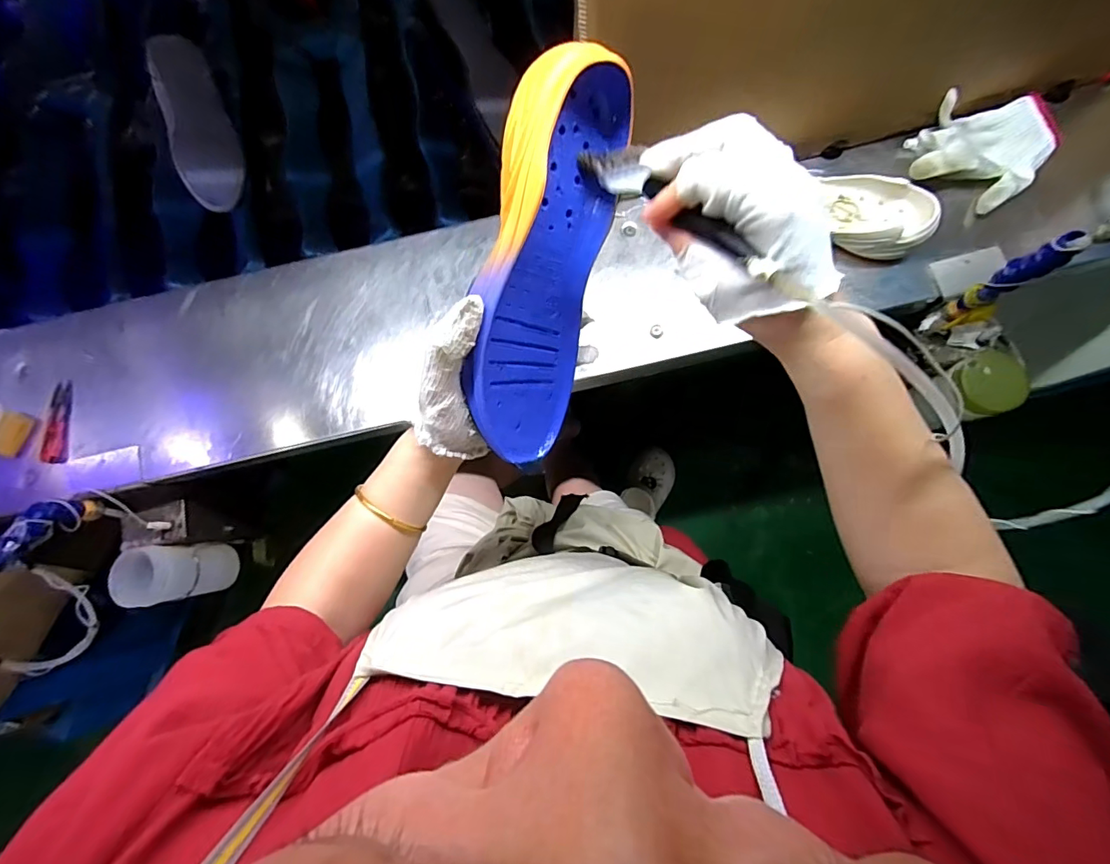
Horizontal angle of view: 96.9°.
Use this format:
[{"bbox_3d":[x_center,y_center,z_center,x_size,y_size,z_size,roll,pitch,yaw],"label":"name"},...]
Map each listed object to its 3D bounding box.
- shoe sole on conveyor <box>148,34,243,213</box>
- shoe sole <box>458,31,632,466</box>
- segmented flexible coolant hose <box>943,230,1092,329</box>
[{"bbox_3d":[-0.475,-0.408,0.653,0.075,0.034,0.212,-14,97,-3],"label":"shoe sole on conveyor"},{"bbox_3d":[-0.007,-0.103,0.331,0.028,0.091,0.258,27,114,41],"label":"shoe sole"},{"bbox_3d":[0.456,-0.150,0.490,0.030,0.152,0.036,-26,78,-6],"label":"segmented flexible coolant hose"}]

